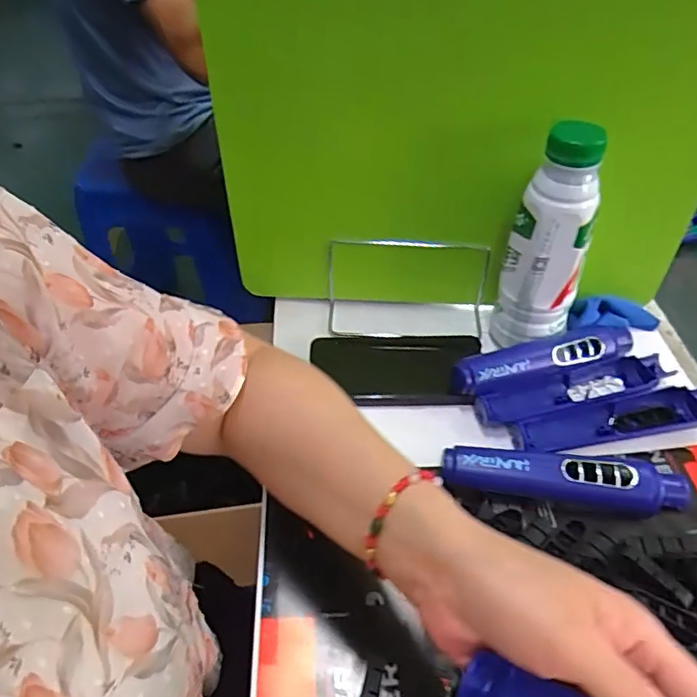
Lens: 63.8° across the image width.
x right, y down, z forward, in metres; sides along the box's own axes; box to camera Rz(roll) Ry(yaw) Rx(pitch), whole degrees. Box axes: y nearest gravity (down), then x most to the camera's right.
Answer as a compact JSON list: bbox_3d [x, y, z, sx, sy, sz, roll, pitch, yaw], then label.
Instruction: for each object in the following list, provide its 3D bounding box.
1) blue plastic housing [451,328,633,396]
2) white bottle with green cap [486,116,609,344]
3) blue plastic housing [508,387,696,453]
[{"bbox_3d":[0.173,0.010,0.490,0.177,0.033,0.032,-11,46,-12],"label":"blue plastic housing"},{"bbox_3d":[0.163,-0.081,0.456,0.051,0.188,0.051,-19,47,-19],"label":"white bottle with green cap"},{"bbox_3d":[0.217,0.060,0.449,0.166,0.022,0.037,-8,45,-9],"label":"blue plastic housing"}]

